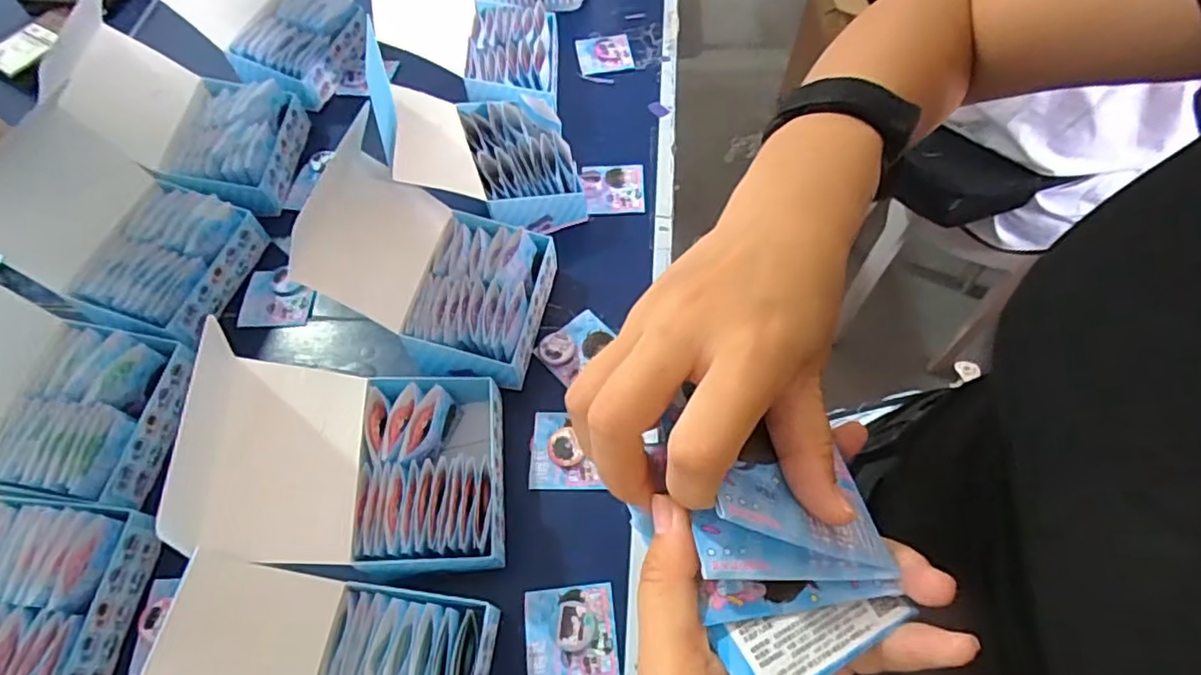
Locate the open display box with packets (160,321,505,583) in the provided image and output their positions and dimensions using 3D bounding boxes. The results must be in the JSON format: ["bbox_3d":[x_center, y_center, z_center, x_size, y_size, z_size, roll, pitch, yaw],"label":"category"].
[{"bbox_3d":[-0.173,0.093,0.473,0.188,0.128,0.156,-2,61,1],"label":"open display box with packets"}]

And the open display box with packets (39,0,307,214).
[{"bbox_3d":[-0.446,-0.239,0.665,0.198,0.150,0.161,6,61,6],"label":"open display box with packets"}]

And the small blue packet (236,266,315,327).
[{"bbox_3d":[-0.327,-0.043,0.631,0.070,0.007,0.065,-3,61,1],"label":"small blue packet"}]

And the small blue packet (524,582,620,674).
[{"bbox_3d":[-0.022,0.222,0.464,0.067,0.009,0.069,-6,61,-1],"label":"small blue packet"}]

